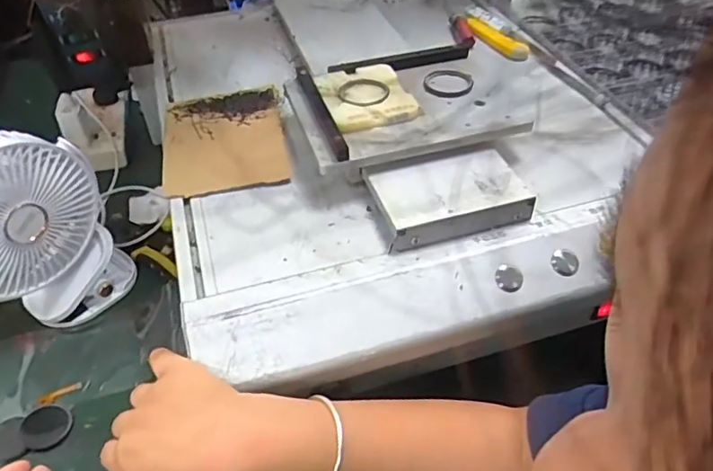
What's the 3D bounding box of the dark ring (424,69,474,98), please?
[{"bbox_3d":[0.090,-0.149,0.556,0.047,0.004,0.056,13,46,13],"label":"dark ring"}]

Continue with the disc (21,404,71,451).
[{"bbox_3d":[-0.275,0.168,0.502,0.043,0.010,0.038,30,52,27],"label":"disc"}]

